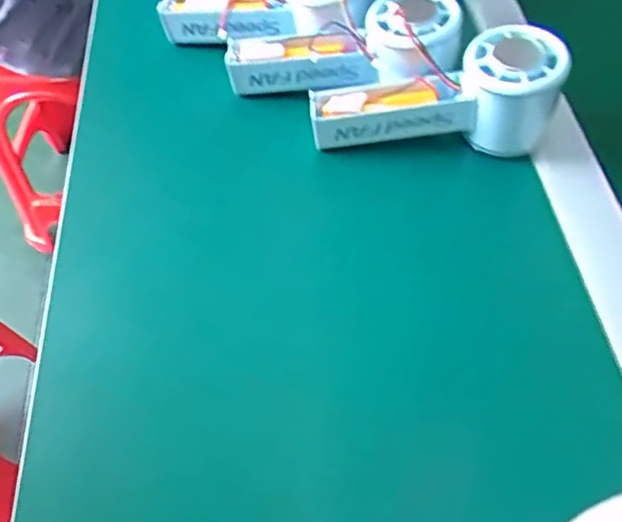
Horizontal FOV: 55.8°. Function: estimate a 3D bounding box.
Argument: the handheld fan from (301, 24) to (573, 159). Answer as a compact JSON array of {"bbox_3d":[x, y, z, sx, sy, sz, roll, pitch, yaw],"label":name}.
[{"bbox_3d":[0.078,-0.097,0.371,0.148,0.060,0.049,-7,56,11],"label":"handheld fan"}]

